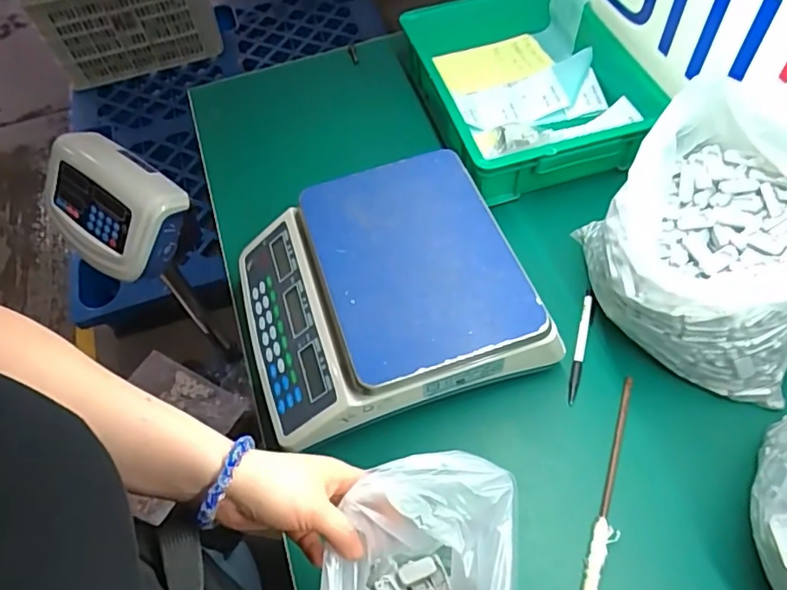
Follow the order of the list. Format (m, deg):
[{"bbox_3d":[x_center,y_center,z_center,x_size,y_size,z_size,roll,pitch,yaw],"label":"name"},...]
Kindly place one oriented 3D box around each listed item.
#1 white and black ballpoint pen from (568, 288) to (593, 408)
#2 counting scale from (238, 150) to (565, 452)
[{"bbox_3d":[0.204,0.054,0.620,0.011,0.014,0.135,13,59,12],"label":"white and black ballpoint pen"},{"bbox_3d":[-0.017,-0.010,0.586,0.278,0.085,0.254,-20,58,-8],"label":"counting scale"}]

